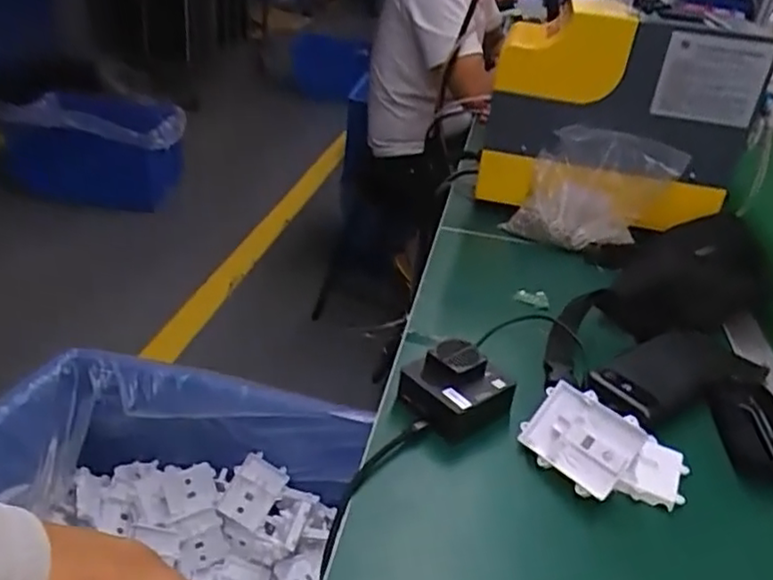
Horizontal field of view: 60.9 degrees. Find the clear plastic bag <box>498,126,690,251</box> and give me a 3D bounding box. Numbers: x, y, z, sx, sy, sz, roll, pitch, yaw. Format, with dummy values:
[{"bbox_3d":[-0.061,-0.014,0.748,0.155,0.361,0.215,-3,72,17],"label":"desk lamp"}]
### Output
[{"bbox_3d":[0.272,-0.132,0.869,0.195,0.140,0.083,17,33,17],"label":"clear plastic bag"}]

